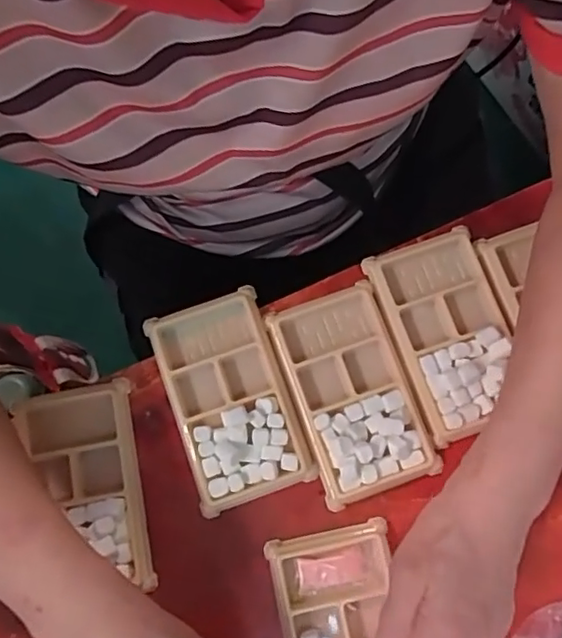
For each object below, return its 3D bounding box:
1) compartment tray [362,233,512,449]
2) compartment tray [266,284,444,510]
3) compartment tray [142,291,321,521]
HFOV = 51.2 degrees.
[{"bbox_3d":[0.116,0.007,0.403,0.076,0.017,0.132,-19,79,-4],"label":"compartment tray"},{"bbox_3d":[0.047,0.048,0.397,0.079,0.019,0.138,-19,79,-4],"label":"compartment tray"},{"bbox_3d":[-0.036,0.053,0.397,0.075,0.017,0.134,-19,79,-4],"label":"compartment tray"}]

